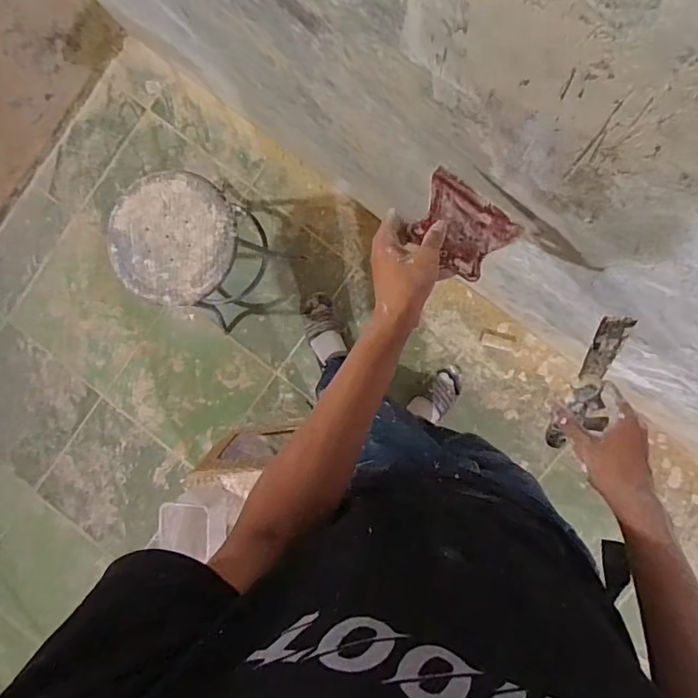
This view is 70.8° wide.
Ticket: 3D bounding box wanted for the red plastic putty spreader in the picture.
[{"bbox_3d":[0.128,-0.139,0.558,0.115,0.010,0.102,36,72,-2],"label":"red plastic putty spreader"}]

